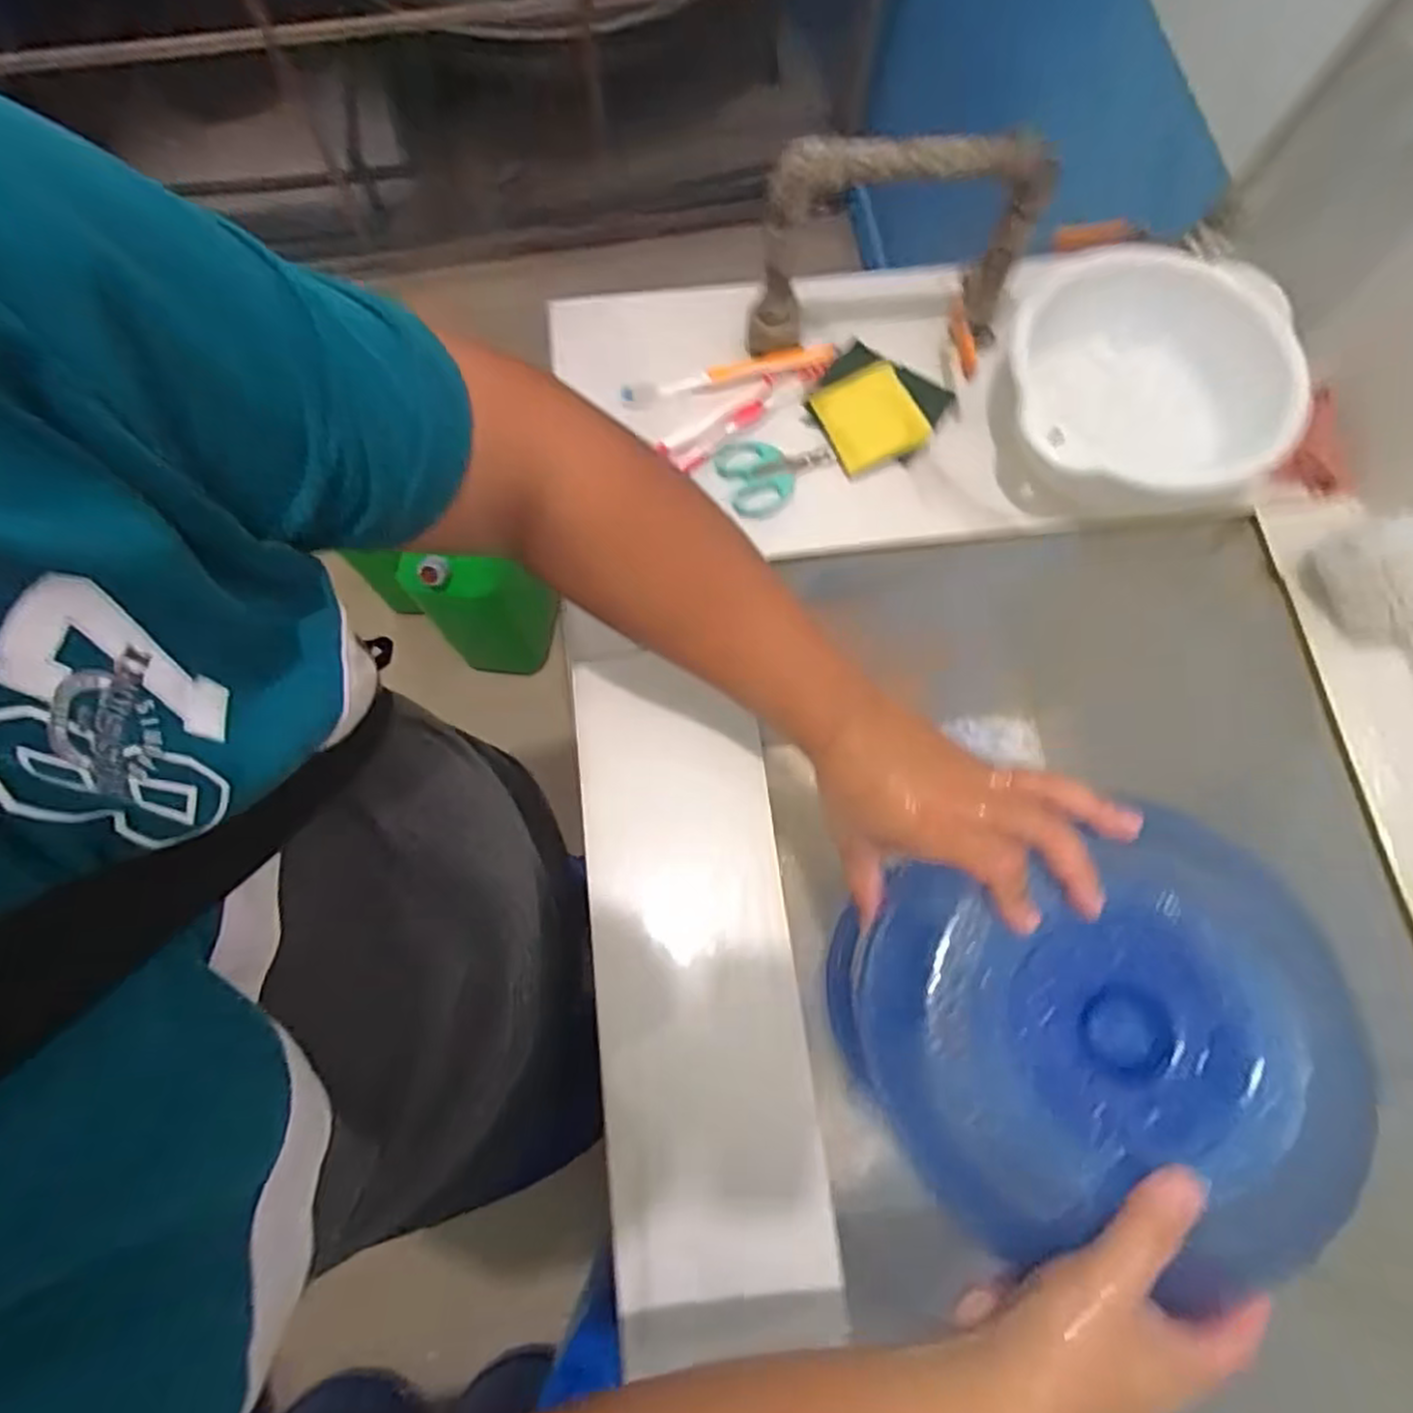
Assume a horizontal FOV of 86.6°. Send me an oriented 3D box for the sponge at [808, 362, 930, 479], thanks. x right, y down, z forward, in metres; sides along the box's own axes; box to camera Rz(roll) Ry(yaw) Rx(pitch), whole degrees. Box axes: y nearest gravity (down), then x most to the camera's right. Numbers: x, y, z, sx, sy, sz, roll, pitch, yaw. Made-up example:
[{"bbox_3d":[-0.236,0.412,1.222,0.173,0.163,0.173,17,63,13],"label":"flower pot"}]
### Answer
[{"bbox_3d":[0.129,-0.226,0.594,0.070,0.023,0.072,-25,73,-7],"label":"sponge"}]

